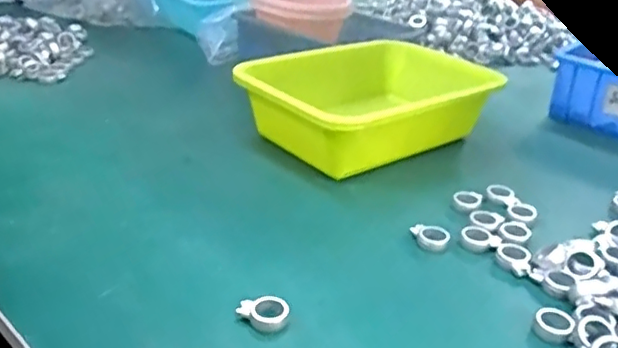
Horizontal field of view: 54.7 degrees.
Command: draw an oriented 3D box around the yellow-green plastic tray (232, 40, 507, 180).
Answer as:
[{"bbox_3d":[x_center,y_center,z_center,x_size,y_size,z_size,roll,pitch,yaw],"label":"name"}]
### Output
[{"bbox_3d":[0.073,-0.083,0.685,0.287,0.082,0.202,-17,34,-34],"label":"yellow-green plastic tray"}]

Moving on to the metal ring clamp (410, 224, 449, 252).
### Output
[{"bbox_3d":[0.101,0.052,0.500,0.032,0.012,0.020,10,29,11],"label":"metal ring clamp"}]

